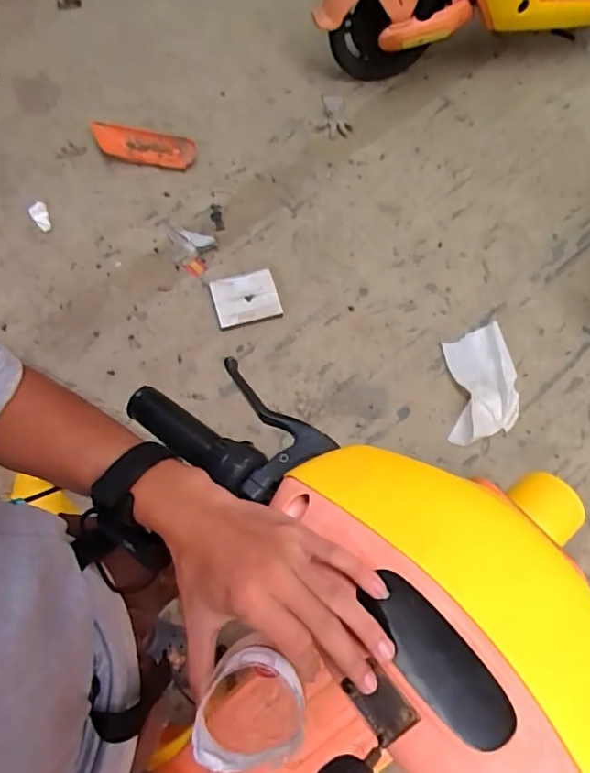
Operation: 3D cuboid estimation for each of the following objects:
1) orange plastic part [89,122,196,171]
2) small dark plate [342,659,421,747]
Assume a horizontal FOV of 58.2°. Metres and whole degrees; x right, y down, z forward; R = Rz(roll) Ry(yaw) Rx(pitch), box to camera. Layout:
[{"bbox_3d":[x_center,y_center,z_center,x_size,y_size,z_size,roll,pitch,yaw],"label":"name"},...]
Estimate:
[{"bbox_3d":[-0.441,-0.701,1.551,0.299,0.046,0.110,3,71,-2],"label":"orange plastic part"},{"bbox_3d":[0.054,0.206,0.345,0.045,0.005,0.033,44,103,30],"label":"small dark plate"}]

